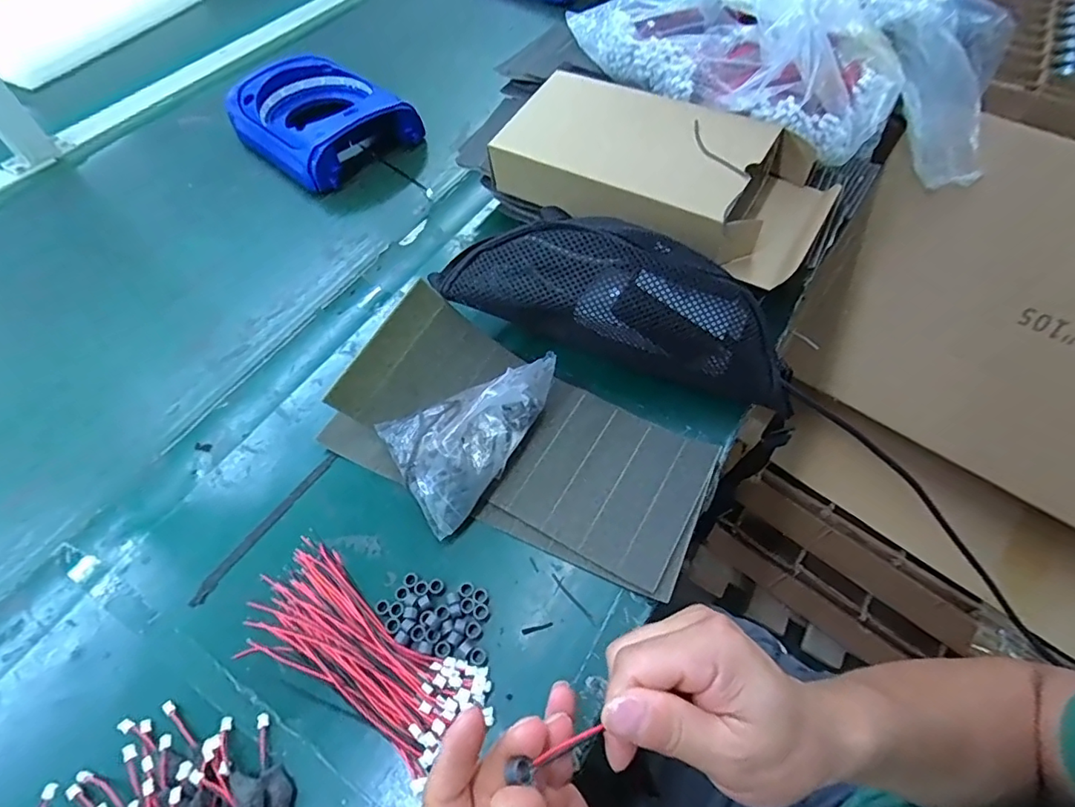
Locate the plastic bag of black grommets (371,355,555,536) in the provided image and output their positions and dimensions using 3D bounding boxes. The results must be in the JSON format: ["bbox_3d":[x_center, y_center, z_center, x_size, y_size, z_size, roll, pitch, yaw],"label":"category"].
[{"bbox_3d":[-0.043,0.015,0.407,0.138,0.066,0.107,-28,60,-16],"label":"plastic bag of black grommets"}]

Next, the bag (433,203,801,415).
[{"bbox_3d":[0.071,-0.082,0.442,0.288,0.109,0.078,15,58,11],"label":"bag"}]

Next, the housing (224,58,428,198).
[{"bbox_3d":[-0.277,-0.362,0.686,0.211,0.069,0.162,36,64,22],"label":"housing"}]

